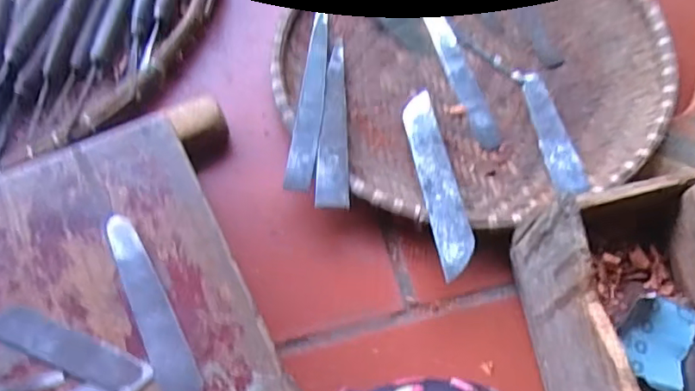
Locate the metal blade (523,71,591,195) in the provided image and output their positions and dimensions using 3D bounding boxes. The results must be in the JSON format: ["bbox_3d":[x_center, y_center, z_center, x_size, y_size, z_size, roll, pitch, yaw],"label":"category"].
[{"bbox_3d":[0.172,-0.056,0.478,0.026,0.009,0.123,-5,64,-3],"label":"metal blade"}]

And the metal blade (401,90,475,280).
[{"bbox_3d":[0.070,-0.016,0.446,0.028,0.004,0.175,-7,54,-3],"label":"metal blade"}]

